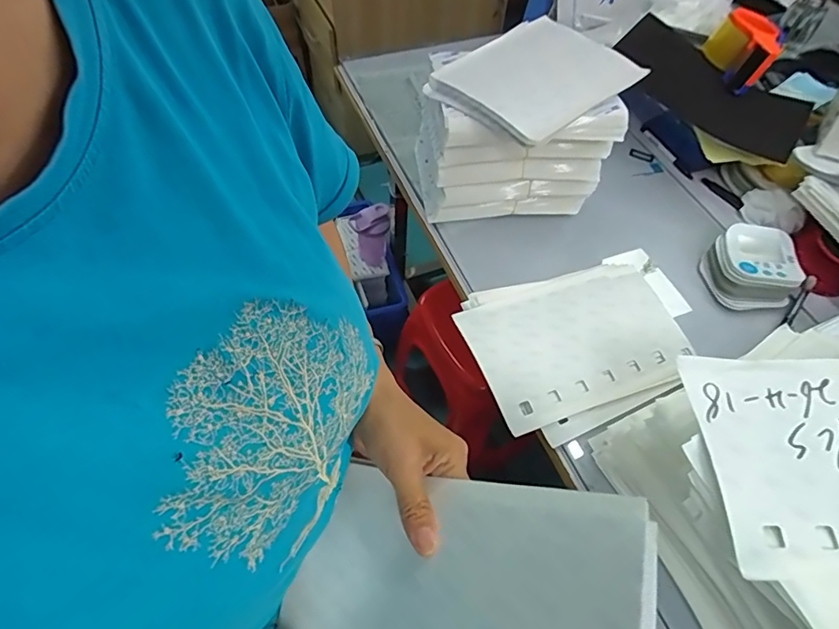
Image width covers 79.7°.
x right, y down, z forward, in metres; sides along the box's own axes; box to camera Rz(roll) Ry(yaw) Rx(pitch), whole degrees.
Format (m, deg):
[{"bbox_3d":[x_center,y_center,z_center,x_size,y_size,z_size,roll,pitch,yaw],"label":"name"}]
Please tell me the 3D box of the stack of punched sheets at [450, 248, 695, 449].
[{"bbox_3d":[0.224,0.031,0.645,0.323,0.049,0.203,-17,62,-15],"label":"stack of punched sheets"}]

